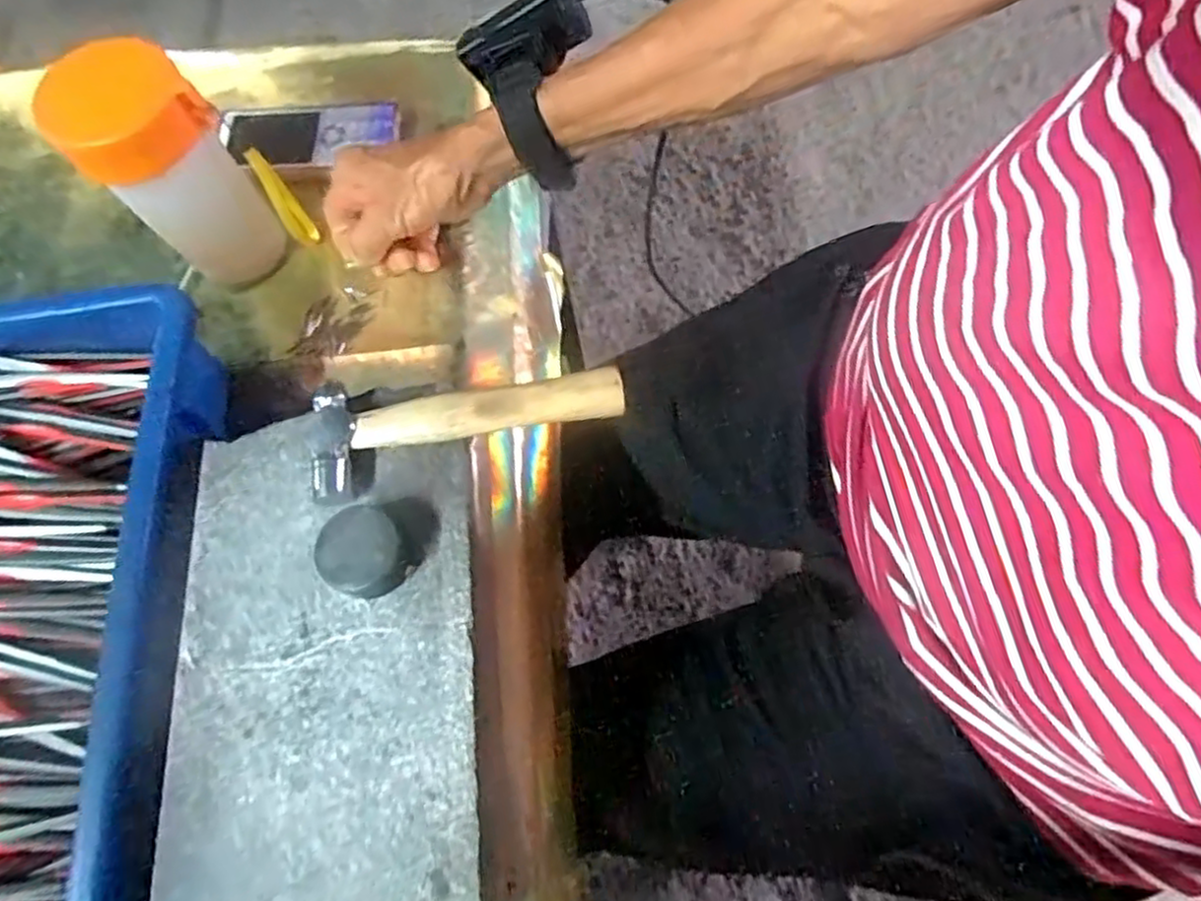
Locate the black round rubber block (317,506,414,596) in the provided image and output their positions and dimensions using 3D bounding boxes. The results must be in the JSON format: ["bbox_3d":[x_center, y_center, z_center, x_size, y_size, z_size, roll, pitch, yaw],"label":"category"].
[{"bbox_3d":[-0.106,0.046,0.320,0.037,0.021,0.038,-2,69,4],"label":"black round rubber block"}]

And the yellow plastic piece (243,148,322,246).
[{"bbox_3d":[-0.199,-0.157,0.443,0.015,0.062,0.007,-33,35,-6],"label":"yellow plastic piece"}]

